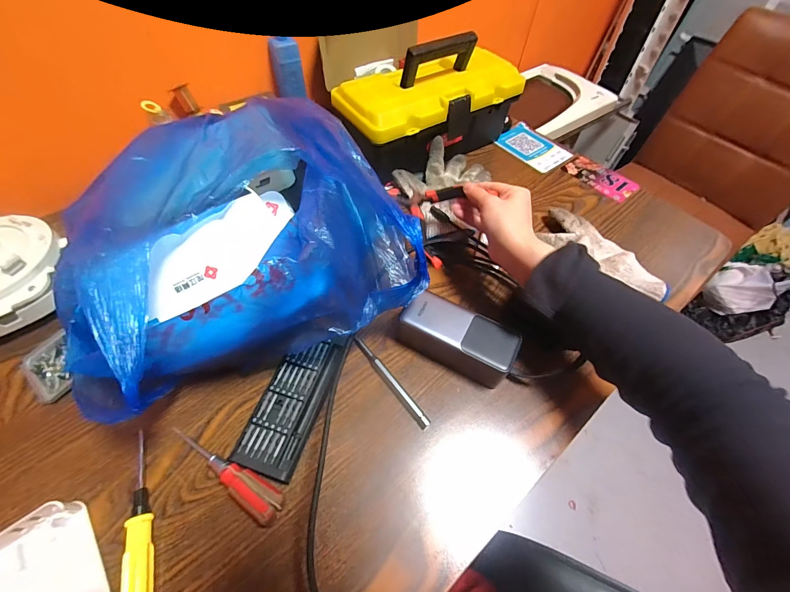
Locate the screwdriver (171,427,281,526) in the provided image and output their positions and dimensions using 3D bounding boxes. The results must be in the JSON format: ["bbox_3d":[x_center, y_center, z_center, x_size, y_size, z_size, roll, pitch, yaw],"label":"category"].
[{"bbox_3d":[-0.157,0.162,0.313,0.129,0.026,0.026,27,59,15],"label":"screwdriver"}]

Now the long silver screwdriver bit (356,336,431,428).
[{"bbox_3d":[-0.006,0.093,0.375,0.011,0.011,0.125,-33,63,-22],"label":"long silver screwdriver bit"}]

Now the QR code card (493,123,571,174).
[{"bbox_3d":[0.262,-0.284,0.640,0.097,0.009,0.128,-33,63,-21],"label":"QR code card"}]

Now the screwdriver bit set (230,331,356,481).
[{"bbox_3d":[-0.104,0.106,0.358,0.064,0.016,0.151,17,57,9],"label":"screwdriver bit set"}]

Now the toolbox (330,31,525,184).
[{"bbox_3d":[0.057,-0.321,0.552,0.292,0.154,0.133,-28,63,-19],"label":"toolbox"}]

